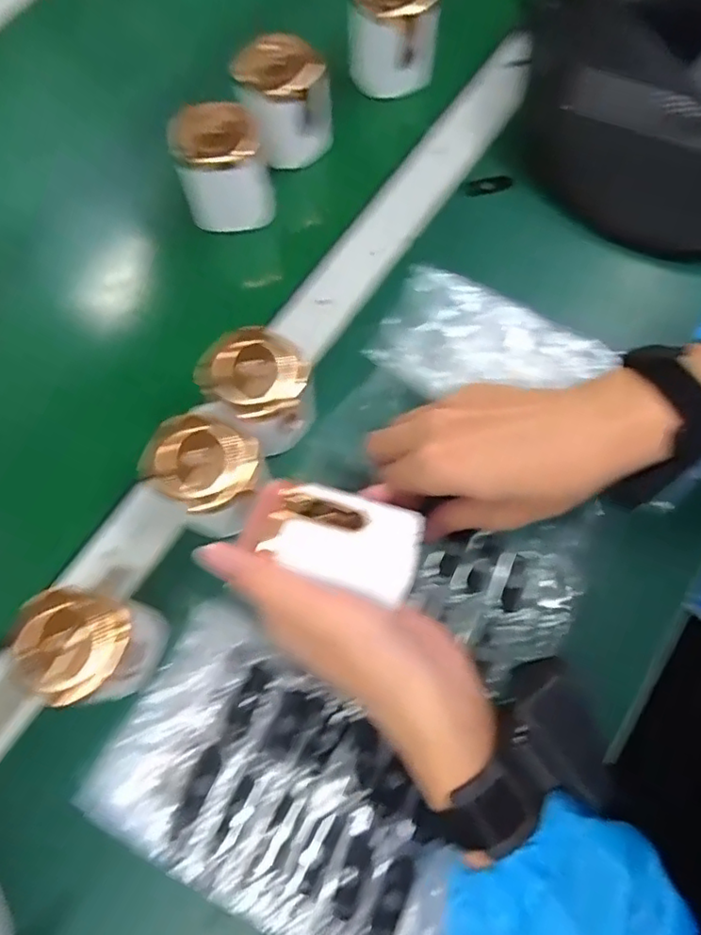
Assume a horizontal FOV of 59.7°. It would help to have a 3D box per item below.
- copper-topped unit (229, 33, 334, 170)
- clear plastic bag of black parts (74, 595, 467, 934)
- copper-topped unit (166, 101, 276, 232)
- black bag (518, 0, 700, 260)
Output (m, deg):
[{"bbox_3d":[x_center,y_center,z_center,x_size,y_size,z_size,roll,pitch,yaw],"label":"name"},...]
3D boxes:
[{"bbox_3d":[-0.057,-0.295,0.484,0.067,0.066,0.077,-21,72,-5],"label":"copper-topped unit"},{"bbox_3d":[-0.029,0.175,0.330,0.203,0.025,0.124,27,75,10],"label":"clear plastic bag of black parts"},{"bbox_3d":[-0.097,-0.229,0.459,0.064,0.082,0.060,-15,72,-3],"label":"copper-topped unit"},{"bbox_3d":[0.265,-0.280,0.467,0.266,0.089,0.216,11,72,6],"label":"black bag"}]

